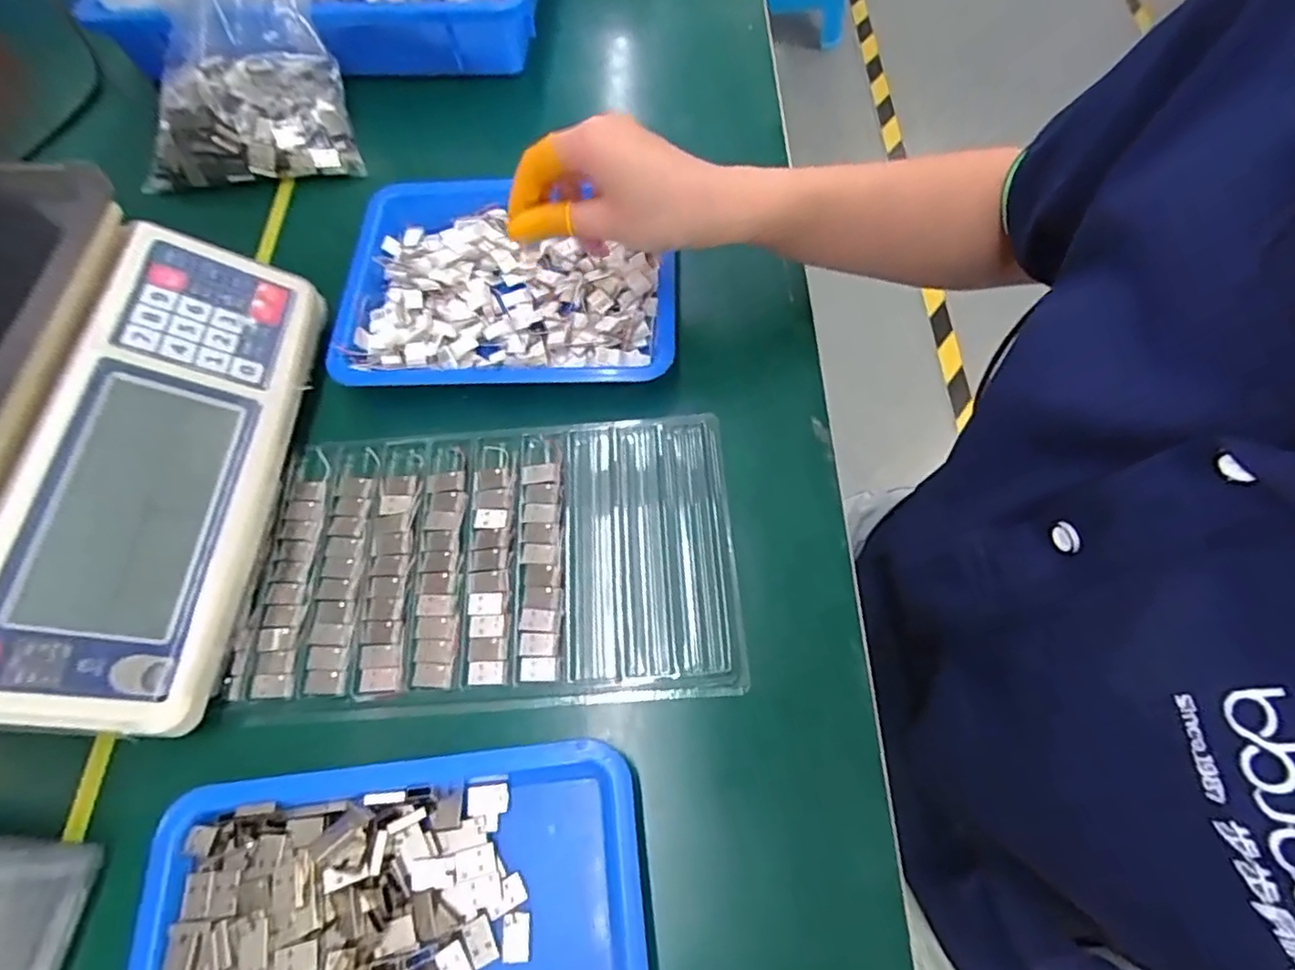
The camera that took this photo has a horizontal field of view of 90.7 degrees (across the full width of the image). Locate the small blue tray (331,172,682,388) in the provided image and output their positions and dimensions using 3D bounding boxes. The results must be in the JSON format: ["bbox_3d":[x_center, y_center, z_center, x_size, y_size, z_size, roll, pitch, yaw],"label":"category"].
[{"bbox_3d":[-0.094,-0.136,0.427,0.219,0.028,0.166,2,65,-1],"label":"small blue tray"}]

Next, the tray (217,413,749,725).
[{"bbox_3d":[-0.087,0.039,0.361,0.264,0.015,0.163,-4,65,1],"label":"tray"}]

